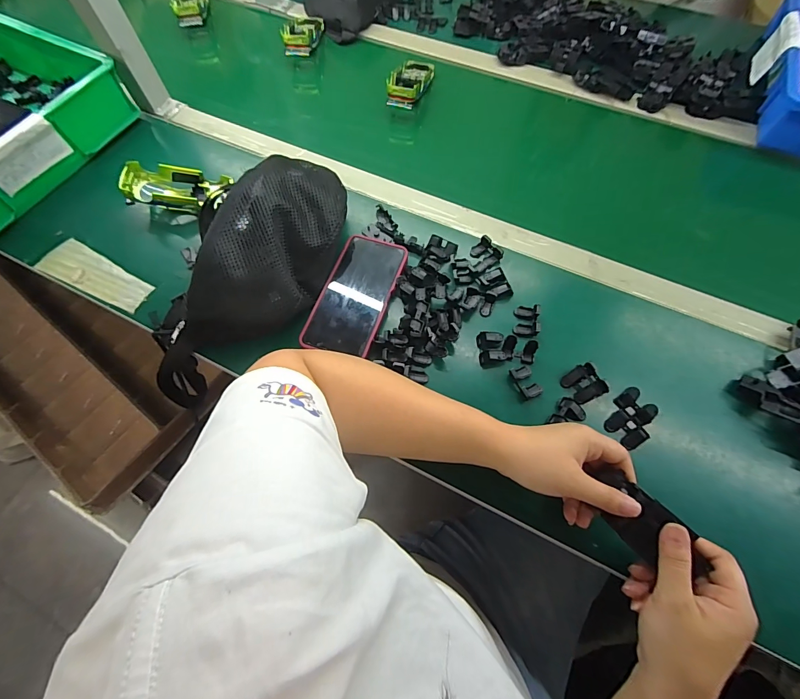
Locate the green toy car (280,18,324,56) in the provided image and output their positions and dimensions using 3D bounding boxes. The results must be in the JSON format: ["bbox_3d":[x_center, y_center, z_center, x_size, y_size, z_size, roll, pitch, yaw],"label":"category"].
[{"bbox_3d":[-0.172,-0.562,0.676,0.059,0.035,0.126,1,55,1],"label":"green toy car"}]

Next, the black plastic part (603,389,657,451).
[{"bbox_3d":[0.244,0.071,0.396,0.058,0.014,0.042,-42,72,-16],"label":"black plastic part"}]

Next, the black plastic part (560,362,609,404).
[{"bbox_3d":[0.200,0.037,0.410,0.037,0.010,0.038,-25,68,-10],"label":"black plastic part"}]

